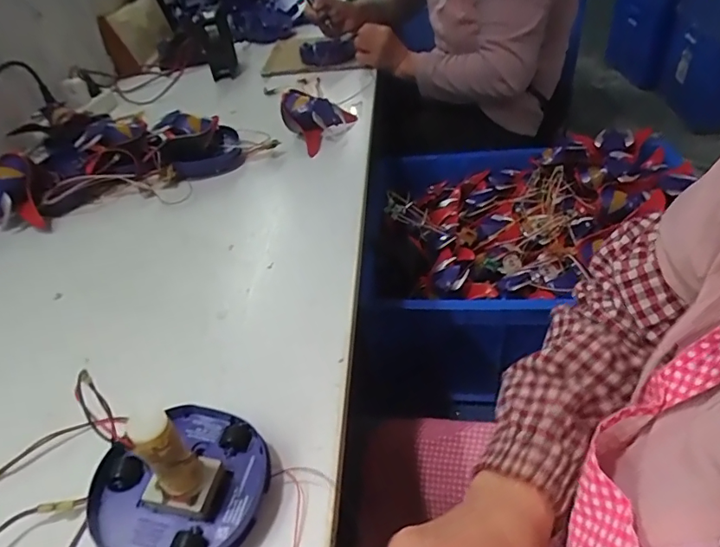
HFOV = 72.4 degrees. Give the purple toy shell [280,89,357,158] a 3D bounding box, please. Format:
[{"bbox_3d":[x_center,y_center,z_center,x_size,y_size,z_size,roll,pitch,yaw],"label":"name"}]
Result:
[{"bbox_3d":[-0.071,-0.238,0.741,0.078,0.065,0.114,15,45,26],"label":"purple toy shell"}]

